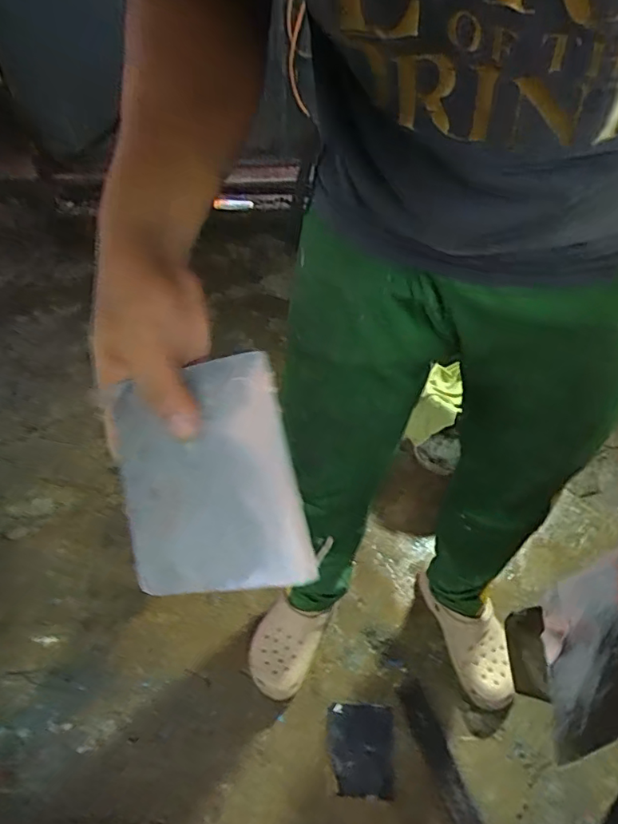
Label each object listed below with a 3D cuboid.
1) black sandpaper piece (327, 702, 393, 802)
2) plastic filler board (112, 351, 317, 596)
[{"bbox_3d":[0.088,0.583,0.903,0.113,0.010,0.137,3,47,4],"label":"black sandpaper piece"},{"bbox_3d":[-0.055,0.036,0.301,0.098,0.011,0.134,-5,74,-30],"label":"plastic filler board"}]

